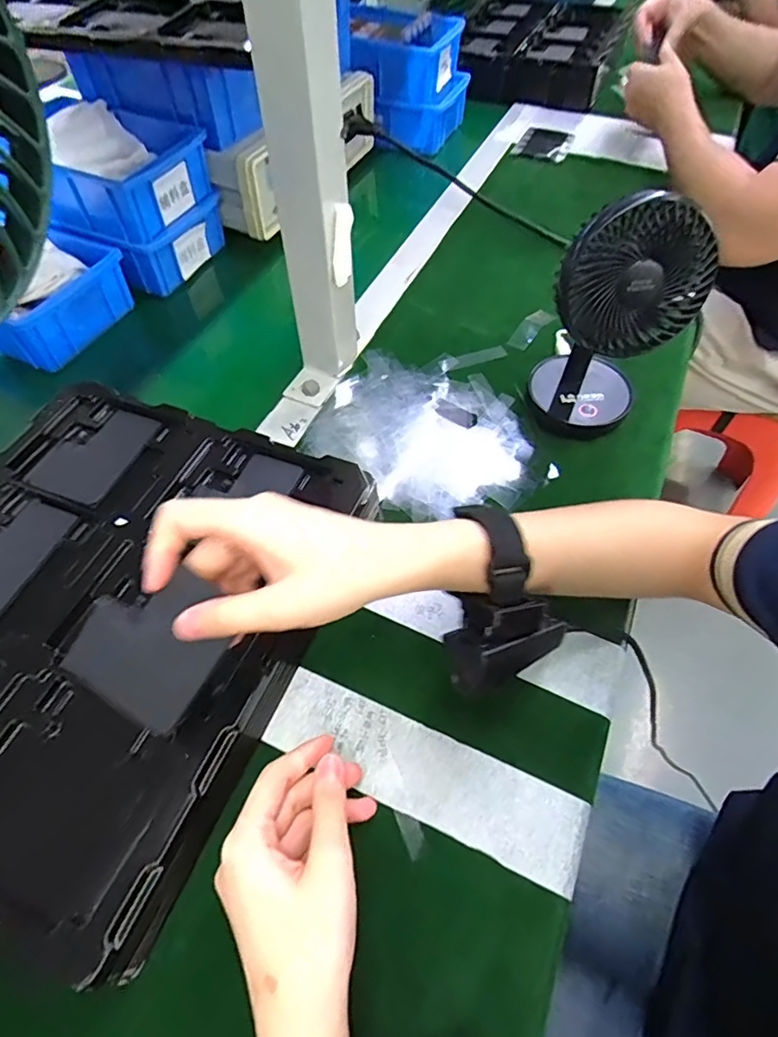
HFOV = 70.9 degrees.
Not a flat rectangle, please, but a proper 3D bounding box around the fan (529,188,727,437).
[{"bbox_3d":[0.179,-0.149,0.440,0.103,0.187,0.090,23,59,14],"label":"fan"}]

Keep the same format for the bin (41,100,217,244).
[{"bbox_3d":[-0.291,-0.374,0.589,0.161,0.067,0.152,18,58,11],"label":"bin"}]

